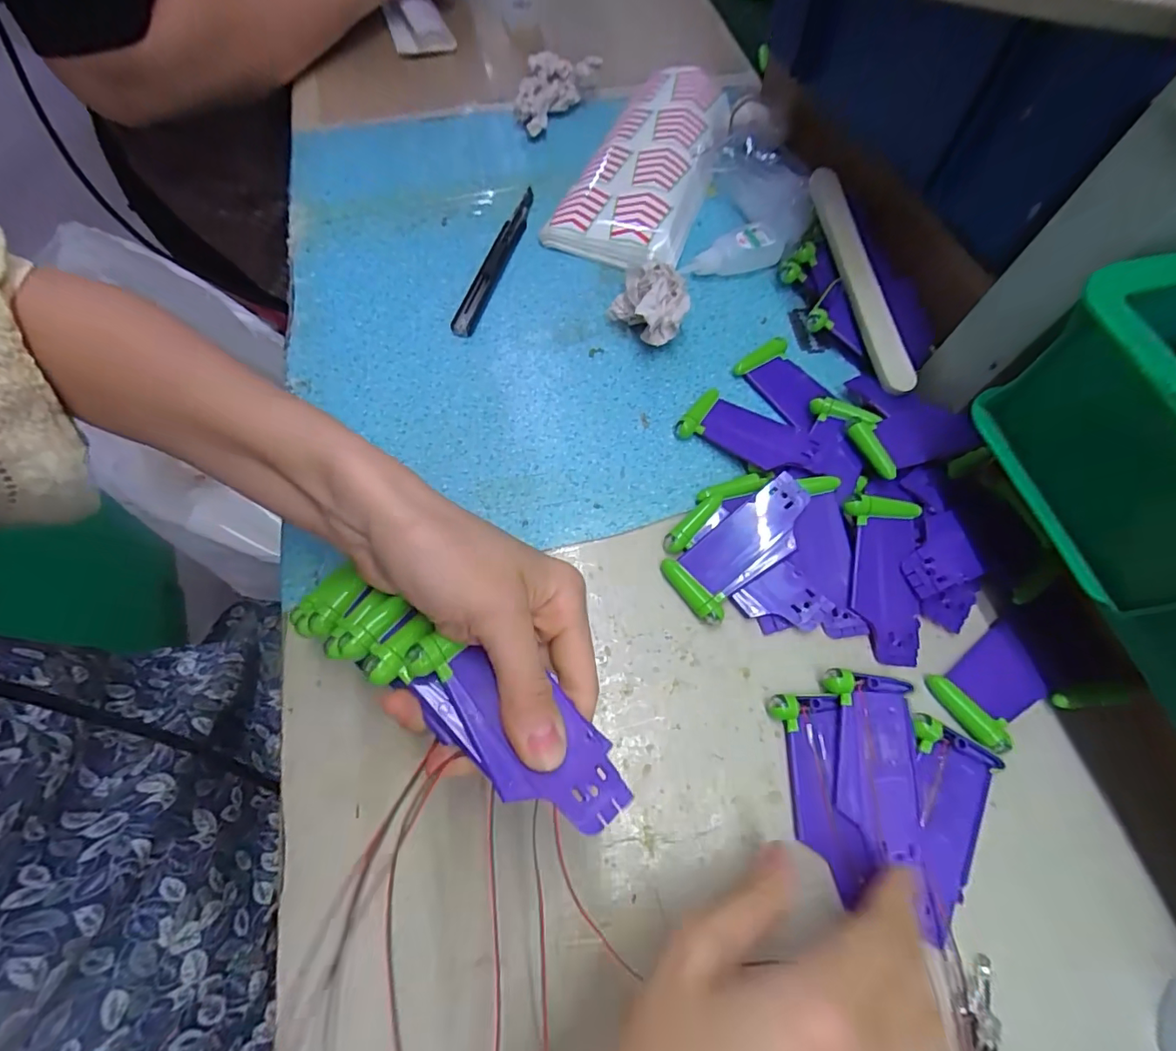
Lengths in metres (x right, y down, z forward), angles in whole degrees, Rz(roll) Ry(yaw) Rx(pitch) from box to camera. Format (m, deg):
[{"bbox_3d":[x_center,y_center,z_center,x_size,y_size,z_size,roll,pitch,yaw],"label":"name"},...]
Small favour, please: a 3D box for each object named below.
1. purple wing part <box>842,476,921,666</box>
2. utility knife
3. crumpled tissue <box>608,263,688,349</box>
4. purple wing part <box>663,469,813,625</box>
[{"bbox_3d":[0.164,0.025,0.288,0.041,0.008,0.097,1,78,1],"label":"purple wing part"},{"bbox_3d":[-0.068,-0.208,0.403,0.019,0.006,0.160,13,66,5],"label":"utility knife"},{"bbox_3d":[0.045,-0.148,0.355,0.049,0.043,0.047,-21,67,-10],"label":"crumpled tissue"},{"bbox_3d":[0.086,0.010,0.292,0.089,0.007,0.039,-43,71,-3],"label":"purple wing part"}]

